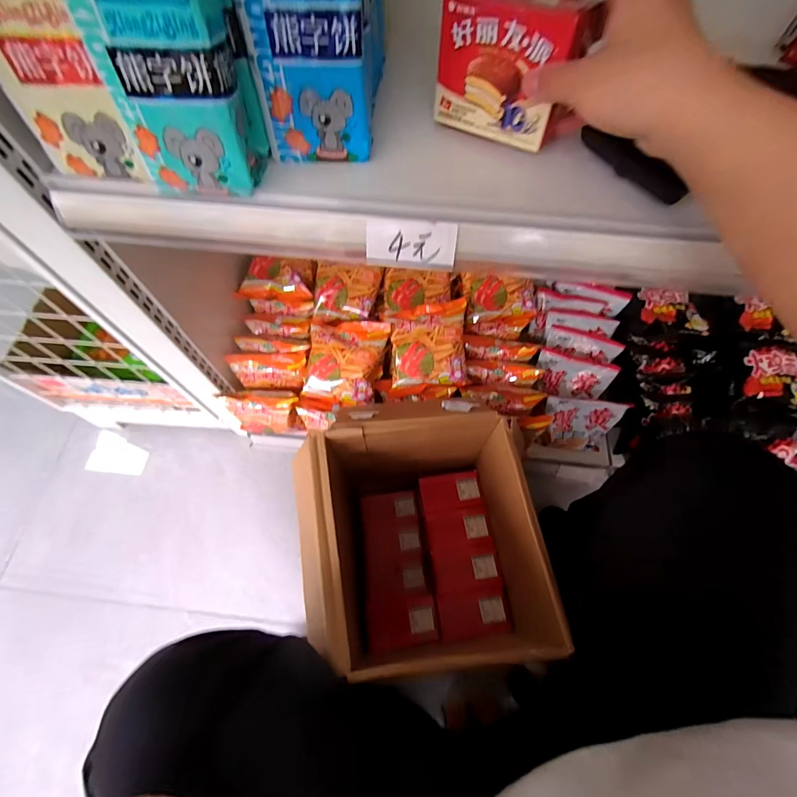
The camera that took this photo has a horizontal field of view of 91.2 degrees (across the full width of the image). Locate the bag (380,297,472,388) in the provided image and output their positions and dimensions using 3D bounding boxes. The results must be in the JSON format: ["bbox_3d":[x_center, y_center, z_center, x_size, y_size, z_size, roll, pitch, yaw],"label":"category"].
[{"bbox_3d":[0.049,-0.091,0.653,0.122,0.040,0.134,-4,92,1],"label":"bag"}]

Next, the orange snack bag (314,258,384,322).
[{"bbox_3d":[-0.092,-0.185,0.703,0.110,0.038,0.088,7,104,8],"label":"orange snack bag"}]

